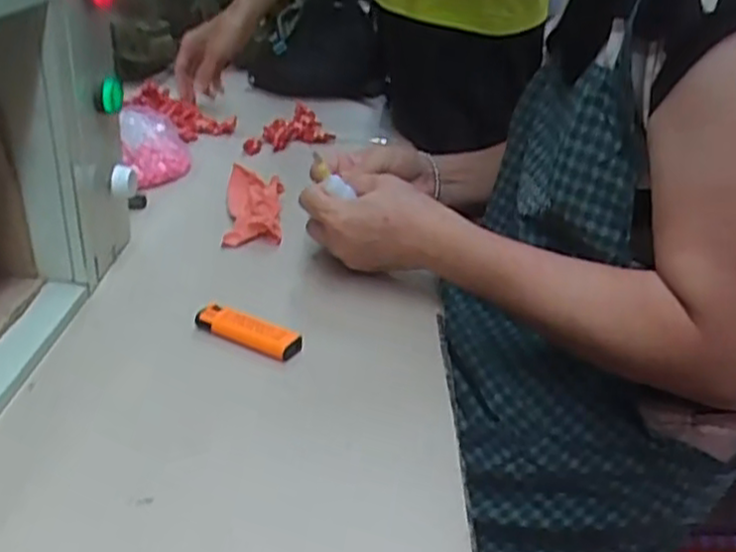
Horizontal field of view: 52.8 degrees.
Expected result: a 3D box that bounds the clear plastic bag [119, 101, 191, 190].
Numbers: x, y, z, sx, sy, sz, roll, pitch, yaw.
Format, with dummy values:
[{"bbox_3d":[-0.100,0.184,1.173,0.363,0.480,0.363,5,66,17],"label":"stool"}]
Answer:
[{"bbox_3d":[-0.235,-0.142,0.803,0.080,0.054,0.103,-5,30,-20],"label":"clear plastic bag"}]

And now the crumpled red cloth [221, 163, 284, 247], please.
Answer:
[{"bbox_3d":[-0.110,-0.069,0.716,0.053,0.030,0.121,0,28,-7],"label":"crumpled red cloth"}]

